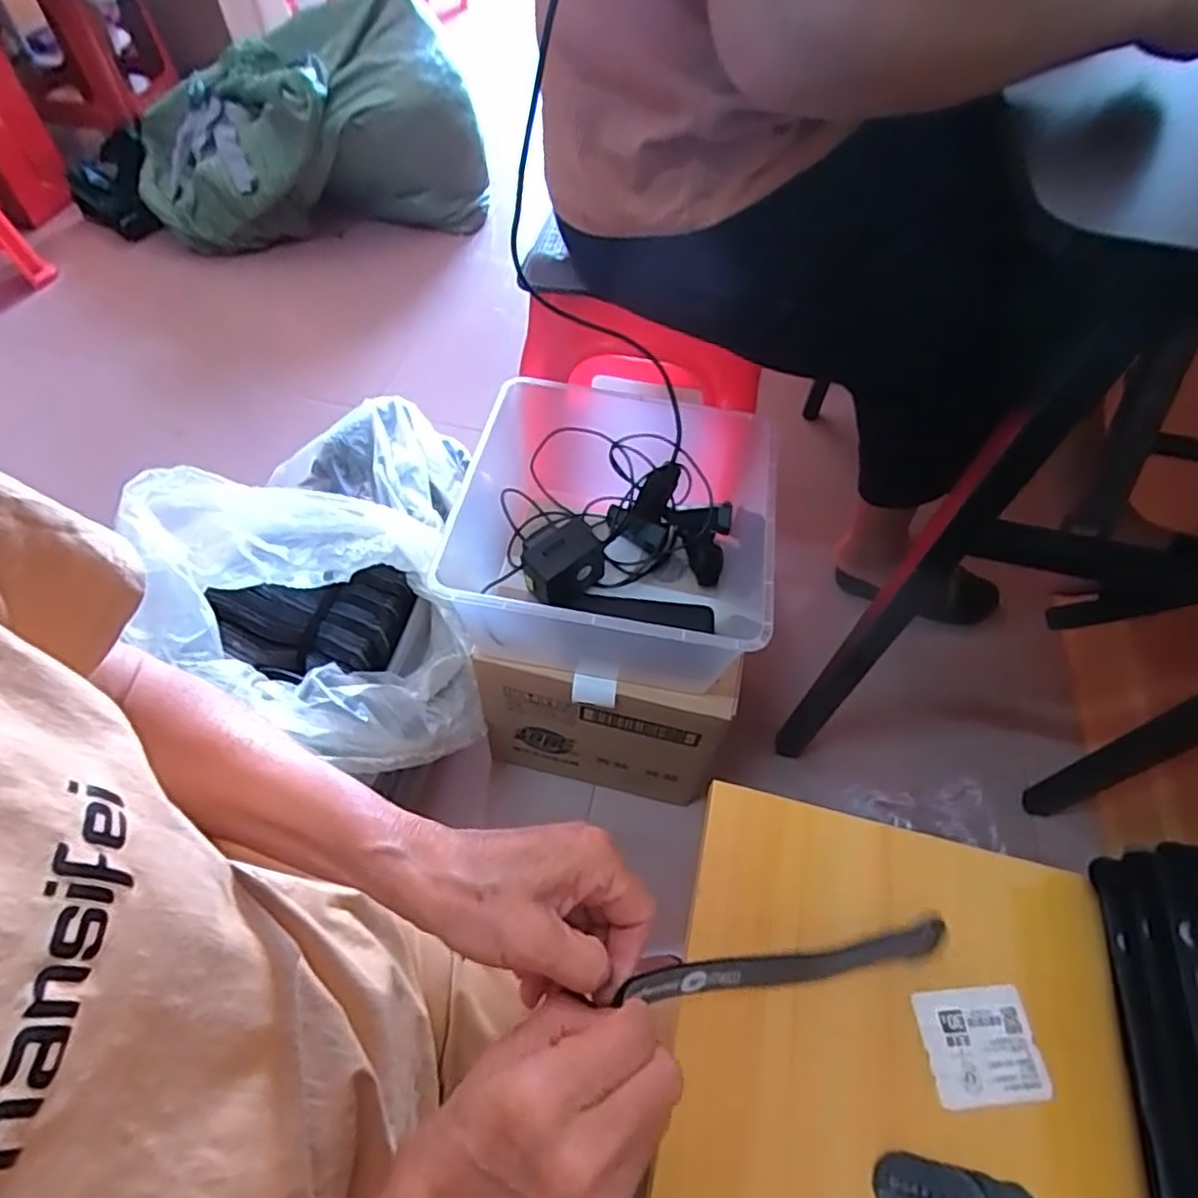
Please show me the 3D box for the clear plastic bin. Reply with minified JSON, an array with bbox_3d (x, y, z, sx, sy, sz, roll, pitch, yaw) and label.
[{"bbox_3d":[0.003,-0.057,0.700,0.353,0.153,0.291,10,56,4],"label":"clear plastic bin"}]

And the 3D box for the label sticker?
[{"bbox_3d":[0.195,0.227,0.340,0.059,0.004,0.049,-2,56,-4],"label":"label sticker"}]

